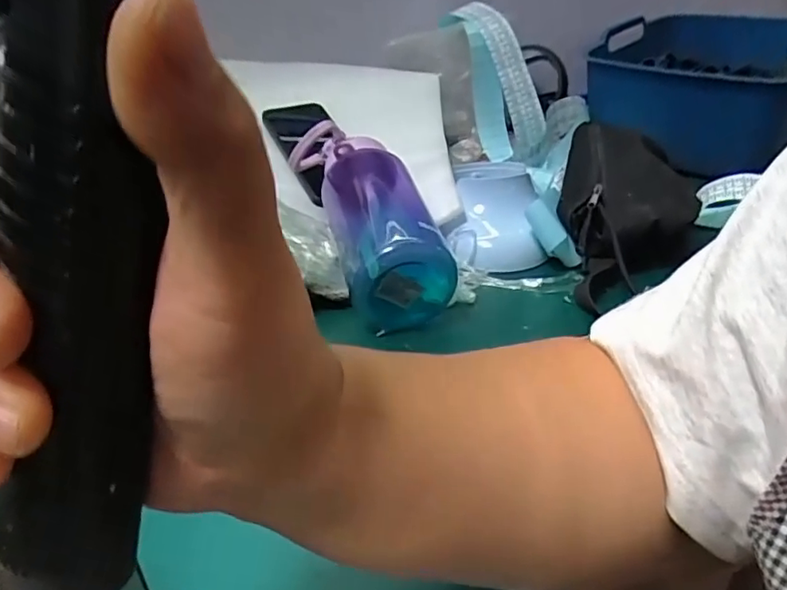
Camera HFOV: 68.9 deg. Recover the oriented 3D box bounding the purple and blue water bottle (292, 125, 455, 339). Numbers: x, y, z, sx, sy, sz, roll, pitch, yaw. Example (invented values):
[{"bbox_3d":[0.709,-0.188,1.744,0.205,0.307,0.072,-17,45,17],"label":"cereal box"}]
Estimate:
[{"bbox_3d":[-0.022,-0.075,0.512,0.108,0.092,0.208,-9,47,-12],"label":"purple and blue water bottle"}]

